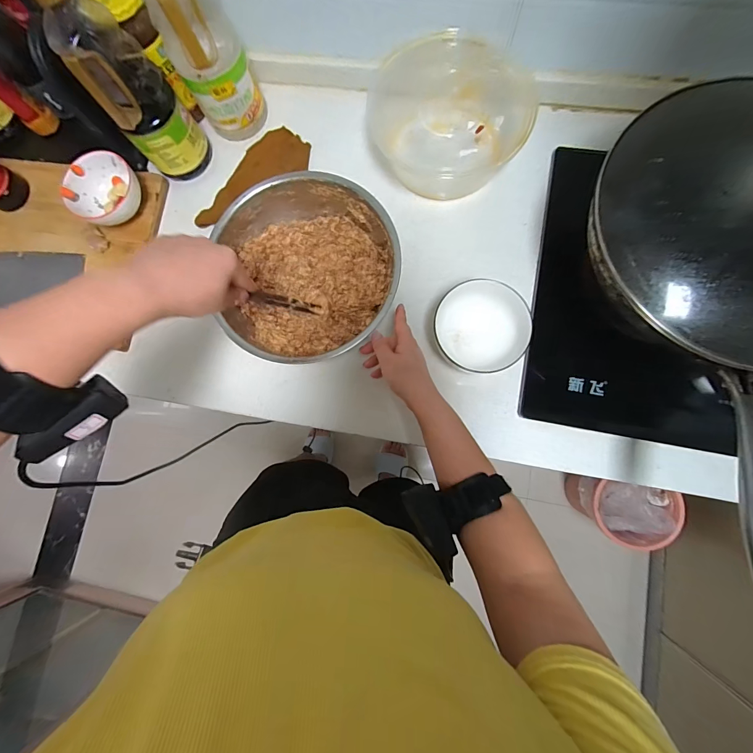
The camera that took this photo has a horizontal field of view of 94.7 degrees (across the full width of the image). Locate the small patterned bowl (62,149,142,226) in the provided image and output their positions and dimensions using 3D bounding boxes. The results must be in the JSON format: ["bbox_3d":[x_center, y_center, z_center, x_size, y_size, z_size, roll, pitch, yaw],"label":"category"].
[{"bbox_3d":[-0.434,-0.296,0.566,0.102,0.066,0.105,-1,82,4],"label":"small patterned bowl"}]

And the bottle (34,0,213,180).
[{"bbox_3d":[-0.342,-0.402,0.484,0.093,0.252,0.091,-38,81,-1],"label":"bottle"}]

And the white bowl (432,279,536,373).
[{"bbox_3d":[0.148,-0.071,0.503,0.121,0.070,0.124,-1,82,4],"label":"white bowl"}]

